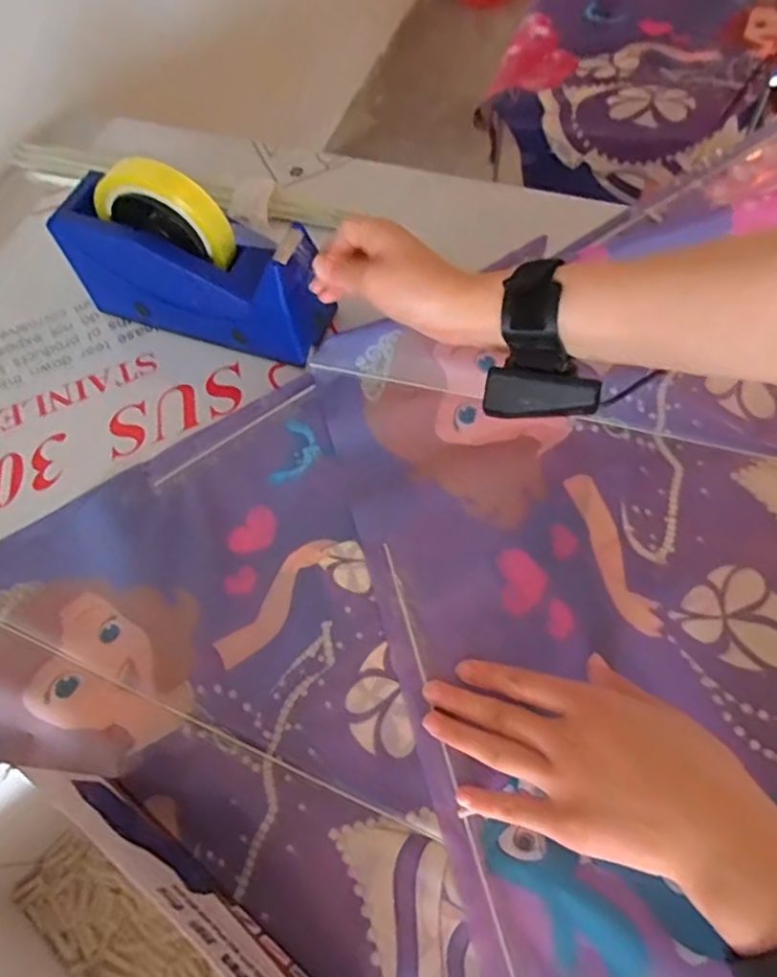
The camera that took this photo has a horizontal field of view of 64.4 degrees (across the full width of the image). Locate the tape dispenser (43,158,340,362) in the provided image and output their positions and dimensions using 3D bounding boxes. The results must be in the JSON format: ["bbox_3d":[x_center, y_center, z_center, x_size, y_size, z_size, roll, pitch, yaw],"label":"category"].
[{"bbox_3d":[-0.149,-0.176,0.469,0.198,0.124,0.054,16,63,12],"label":"tape dispenser"}]

